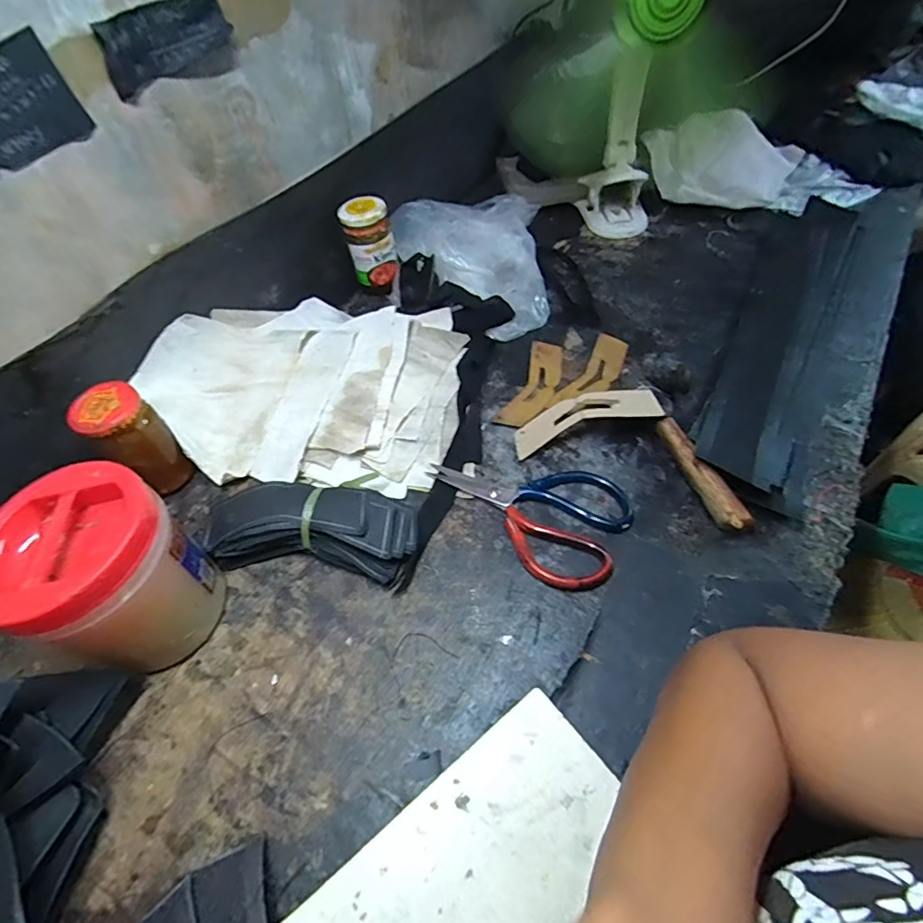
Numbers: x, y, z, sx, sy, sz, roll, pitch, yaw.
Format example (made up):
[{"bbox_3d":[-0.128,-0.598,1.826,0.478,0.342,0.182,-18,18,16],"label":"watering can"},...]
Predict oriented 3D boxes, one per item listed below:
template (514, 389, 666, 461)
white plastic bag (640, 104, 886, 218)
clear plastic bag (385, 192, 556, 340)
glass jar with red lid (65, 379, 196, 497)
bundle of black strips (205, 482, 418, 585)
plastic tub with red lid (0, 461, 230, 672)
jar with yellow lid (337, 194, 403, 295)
[{"bbox_3d":[0.121,-0.045,0.509,0.142,0.010,0.046,-18,60,11],"label":"template"},{"bbox_3d":[0.430,-0.427,0.737,0.320,0.093,0.134,12,56,14],"label":"white plastic bag"},{"bbox_3d":[0.036,-0.287,0.689,0.192,0.059,0.266,-38,59,-20],"label":"clear plastic bag"},{"bbox_3d":[-0.314,-0.018,0.497,0.052,0.113,0.056,-3,54,4],"label":"glass jar with red lid"},{"bbox_3d":[-0.135,0.060,0.464,0.185,0.036,0.079,3,55,8],"label":"bundle of black strips"},{"bbox_3d":[-0.266,0.090,0.393,0.113,0.141,0.112,8,55,12],"label":"plastic tub with red lid"},{"bbox_3d":[-0.115,-0.277,0.662,0.059,0.109,0.056,-3,54,4],"label":"jar with yellow lid"}]

